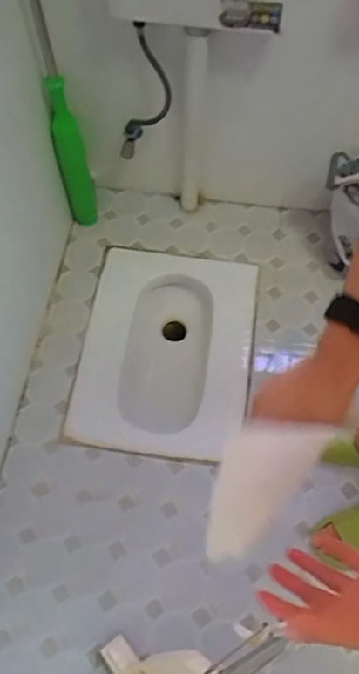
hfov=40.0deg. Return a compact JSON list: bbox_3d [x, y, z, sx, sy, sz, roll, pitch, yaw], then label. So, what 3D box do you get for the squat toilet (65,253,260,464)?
[{"bbox_3d":[-0.035,0.046,1.294,0.406,0.158,0.533,7,67,3],"label":"squat toilet"}]

